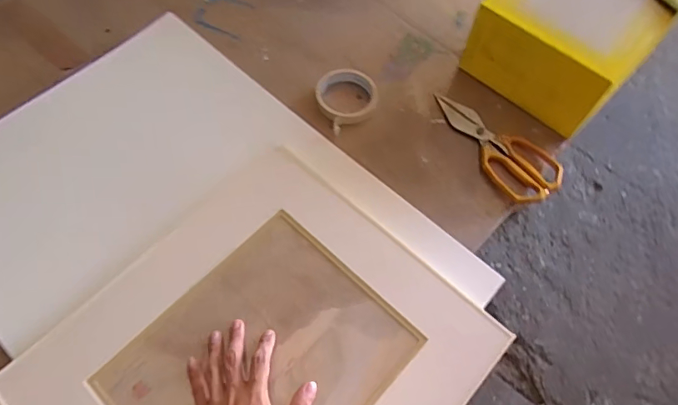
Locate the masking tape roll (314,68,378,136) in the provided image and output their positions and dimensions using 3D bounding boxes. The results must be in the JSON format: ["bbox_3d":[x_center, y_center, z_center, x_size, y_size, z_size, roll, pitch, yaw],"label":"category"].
[{"bbox_3d":[0.014,-0.161,0.719,0.096,0.032,0.090,2,60,-3],"label":"masking tape roll"}]

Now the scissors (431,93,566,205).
[{"bbox_3d":[0.235,-0.093,0.701,0.099,0.017,0.216,-27,66,-18],"label":"scissors"}]

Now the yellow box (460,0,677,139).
[{"bbox_3d":[0.357,-0.265,0.741,0.209,0.139,0.254,38,65,16],"label":"yellow box"}]

